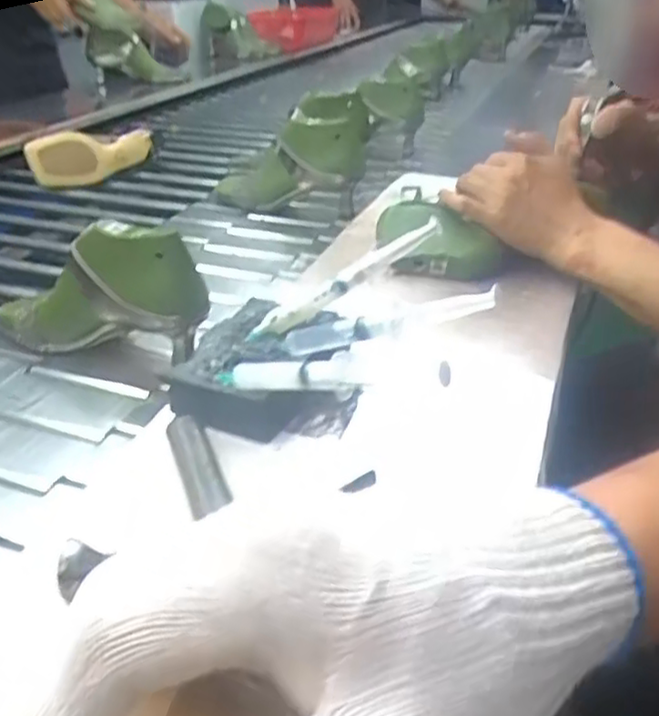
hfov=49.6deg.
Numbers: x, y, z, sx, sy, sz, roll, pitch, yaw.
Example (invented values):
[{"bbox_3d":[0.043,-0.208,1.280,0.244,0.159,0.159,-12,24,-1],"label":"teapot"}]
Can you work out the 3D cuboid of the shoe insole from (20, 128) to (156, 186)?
[{"bbox_3d":[-0.382,-0.330,1.160,0.078,0.091,0.197,16,33,26],"label":"shoe insole"}]

